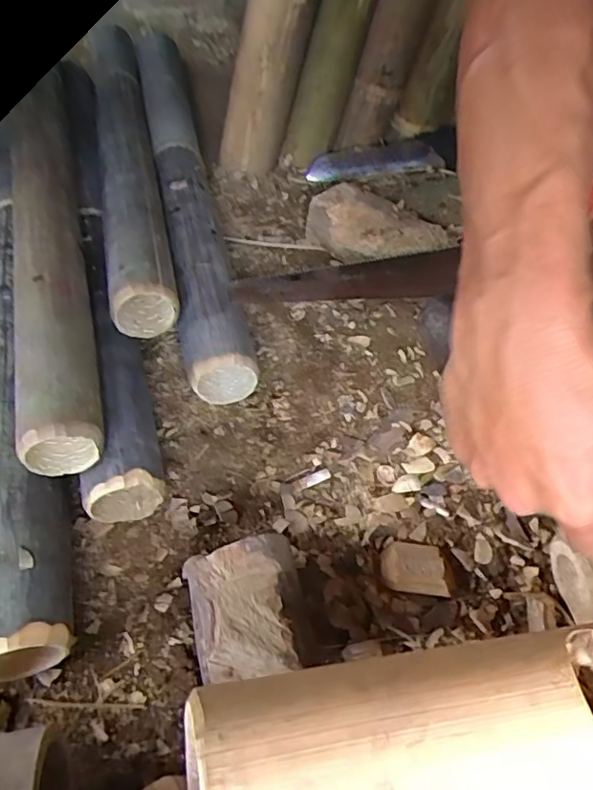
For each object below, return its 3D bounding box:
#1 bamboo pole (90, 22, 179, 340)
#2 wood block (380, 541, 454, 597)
[{"bbox_3d":[-0.192,-0.290,0.652,0.067,0.050,0.586,-8,52,-10],"label":"bamboo pole"},{"bbox_3d":[0.088,0.128,0.429,0.049,0.012,0.041,4,51,0],"label":"wood block"}]

